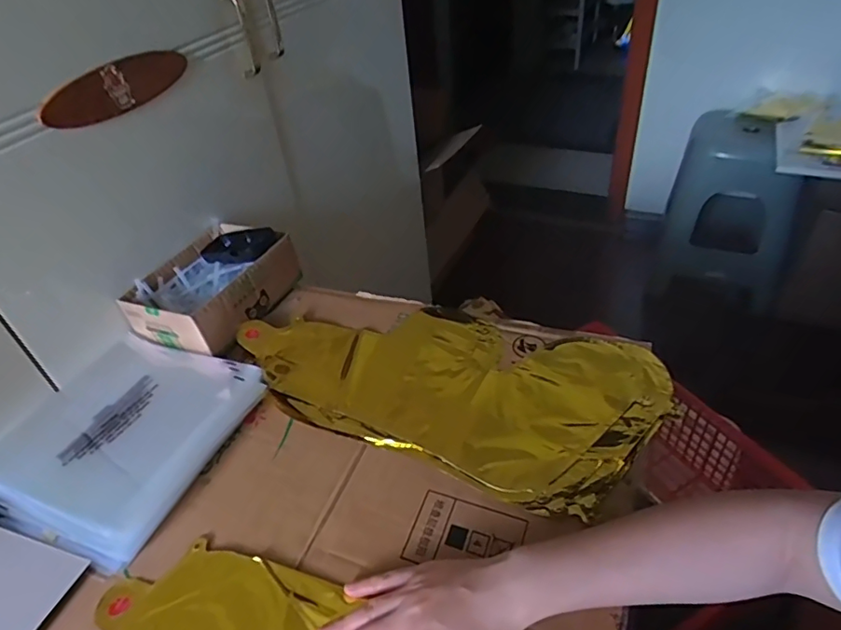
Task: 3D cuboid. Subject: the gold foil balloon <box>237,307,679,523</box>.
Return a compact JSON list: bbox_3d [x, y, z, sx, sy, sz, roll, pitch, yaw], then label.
[{"bbox_3d":[0.020,0.069,0.592,0.443,0.020,0.221,13,43,20],"label":"gold foil balloon"}]

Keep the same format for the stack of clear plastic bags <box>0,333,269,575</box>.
[{"bbox_3d":[-0.314,0.113,0.556,0.233,0.023,0.227,13,43,20],"label":"stack of clear plastic bags"}]

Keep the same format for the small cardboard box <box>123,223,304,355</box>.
[{"bbox_3d":[-0.259,-0.039,0.682,0.140,0.072,0.184,12,43,19],"label":"small cardboard box"}]

